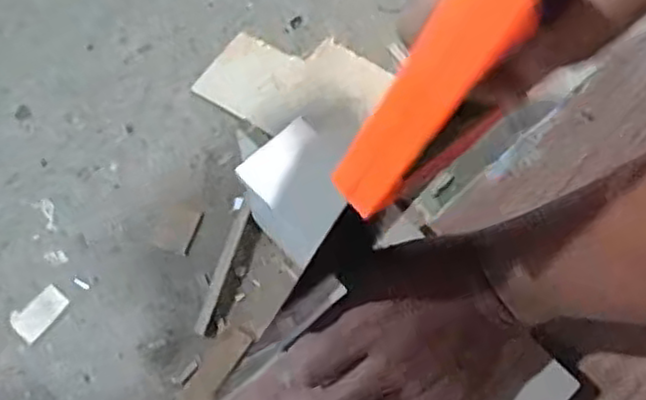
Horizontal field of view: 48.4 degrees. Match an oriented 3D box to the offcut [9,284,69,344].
[{"bbox_3d":[-0.461,0.182,1.168,0.057,0.005,0.089,42,73,14],"label":"offcut"}]

